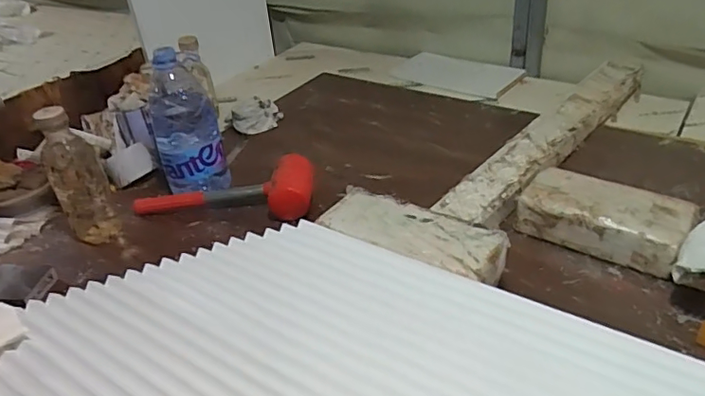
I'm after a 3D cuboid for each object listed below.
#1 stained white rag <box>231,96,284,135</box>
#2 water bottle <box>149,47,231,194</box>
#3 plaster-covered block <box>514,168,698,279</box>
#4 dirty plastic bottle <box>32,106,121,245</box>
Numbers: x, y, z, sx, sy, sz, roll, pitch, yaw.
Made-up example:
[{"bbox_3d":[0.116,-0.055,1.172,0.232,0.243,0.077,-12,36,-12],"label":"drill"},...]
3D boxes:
[{"bbox_3d":[-0.186,-0.168,1.093,0.105,0.060,0.051,-23,37,-23],"label":"stained white rag"},{"bbox_3d":[-0.260,-0.105,0.849,0.100,0.223,0.088,-19,36,-18],"label":"water bottle"},{"bbox_3d":[0.327,0.026,0.715,0.202,0.065,0.111,23,41,33],"label":"plaster-covered block"},{"bbox_3d":[-0.395,-0.028,0.778,0.072,0.201,0.066,-23,37,-24],"label":"dirty plastic bottle"}]

